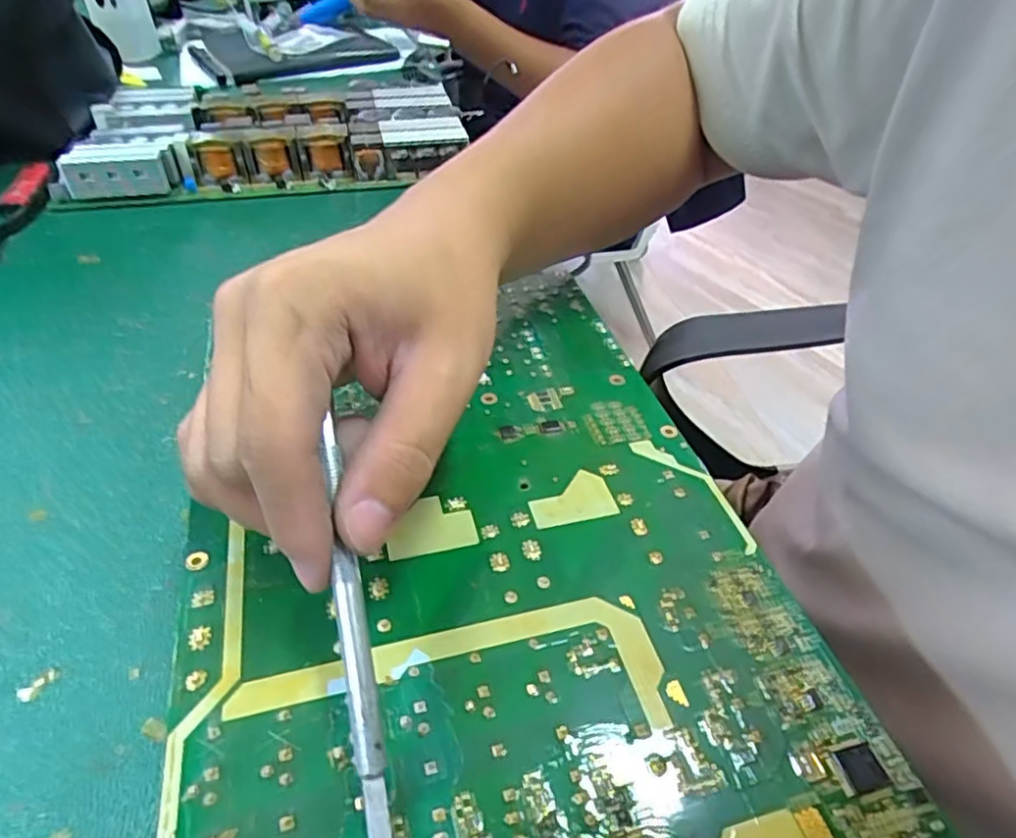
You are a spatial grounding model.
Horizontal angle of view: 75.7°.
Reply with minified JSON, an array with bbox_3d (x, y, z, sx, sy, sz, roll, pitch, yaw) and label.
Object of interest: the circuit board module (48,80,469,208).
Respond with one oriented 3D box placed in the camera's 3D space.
[{"bbox_3d":[-0.204,-0.254,0.585,0.321,0.042,0.176,-8,43,-12],"label":"circuit board module"}]

